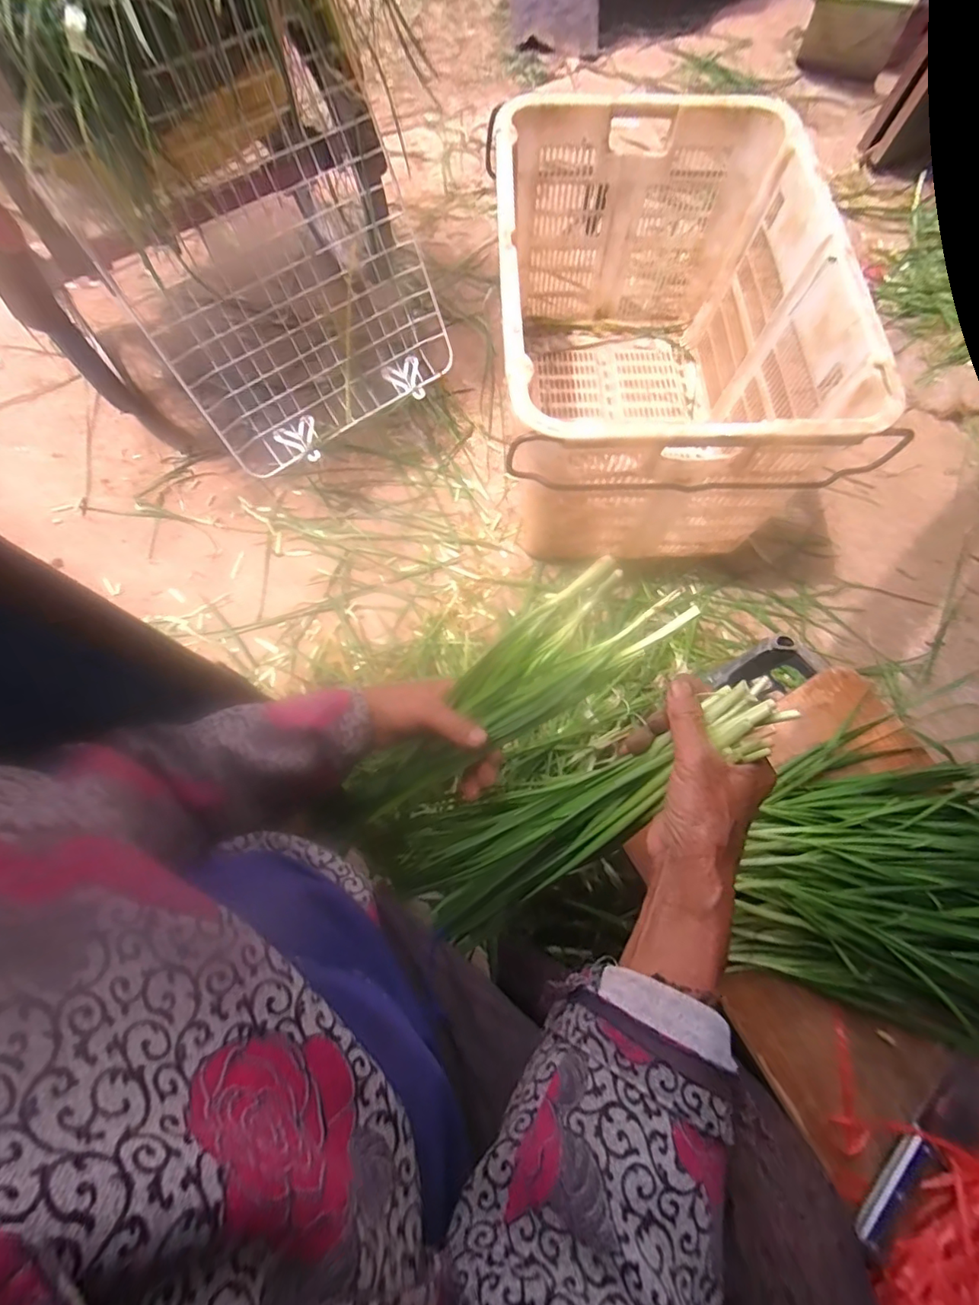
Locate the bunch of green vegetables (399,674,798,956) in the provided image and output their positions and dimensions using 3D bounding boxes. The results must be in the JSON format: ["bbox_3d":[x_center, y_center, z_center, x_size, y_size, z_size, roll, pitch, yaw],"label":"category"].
[{"bbox_3d":[0.064,0.121,0.382,0.311,0.038,0.095,-33,71,20],"label":"bunch of green vegetables"}]

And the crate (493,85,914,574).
[{"bbox_3d":[0.253,-0.530,0.897,0.478,0.380,0.724,-1,70,-2],"label":"crate"}]

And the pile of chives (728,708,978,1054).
[{"bbox_3d":[0.451,0.219,0.504,0.450,0.065,0.285,16,72,4],"label":"pile of chives"}]

